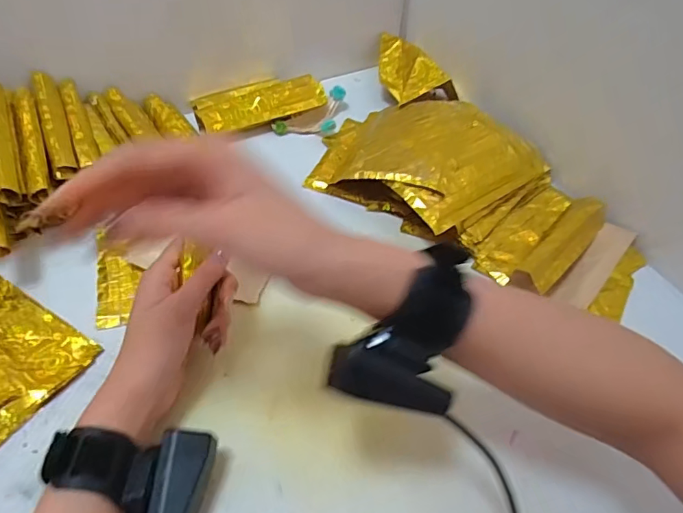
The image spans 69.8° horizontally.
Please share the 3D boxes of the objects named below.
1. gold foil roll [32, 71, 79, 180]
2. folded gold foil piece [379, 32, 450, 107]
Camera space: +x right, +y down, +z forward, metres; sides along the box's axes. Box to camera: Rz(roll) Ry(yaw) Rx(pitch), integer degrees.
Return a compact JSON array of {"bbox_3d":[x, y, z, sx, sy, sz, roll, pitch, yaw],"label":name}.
[{"bbox_3d":[-0.266,-0.125,0.453,0.018,0.024,0.134,-18,55,-20],"label":"gold foil roll"},{"bbox_3d":[0.077,-0.242,0.616,0.062,0.030,0.128,-29,64,4],"label":"folded gold foil piece"}]

